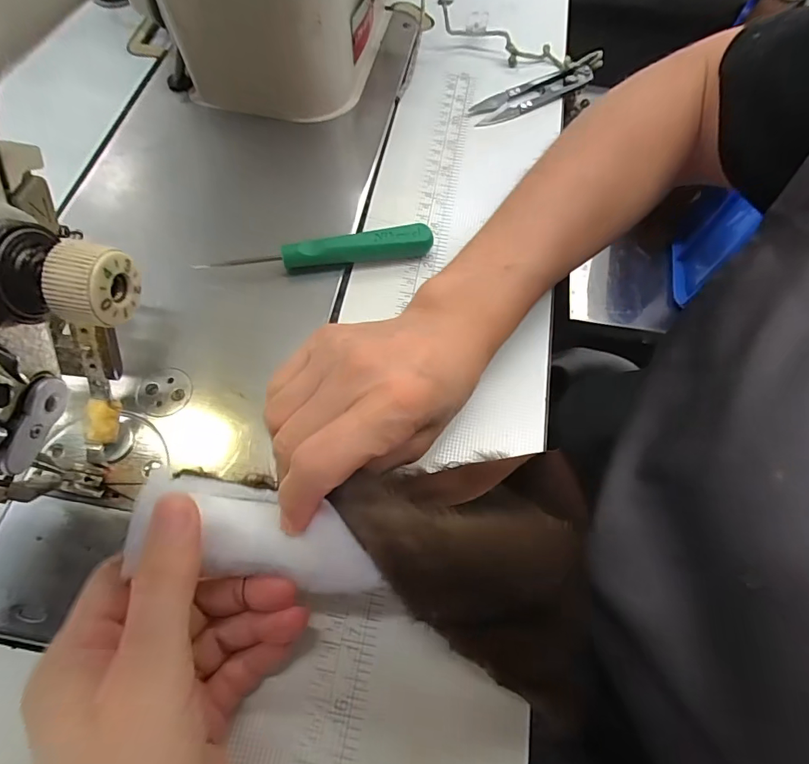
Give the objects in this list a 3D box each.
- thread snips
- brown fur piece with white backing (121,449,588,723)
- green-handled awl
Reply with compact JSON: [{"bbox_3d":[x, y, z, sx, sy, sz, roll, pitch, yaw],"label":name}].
[{"bbox_3d":[0.100,-0.218,0.333,0.112,0.013,0.025,-26,69,-14],"label":"thread snips"},{"bbox_3d":[-0.015,0.058,0.171,0.165,0.038,0.081,7,66,4],"label":"brown fur piece with white backing"},{"bbox_3d":[-0.048,-0.071,0.260,0.129,0.017,0.014,-11,66,-8],"label":"green-handled awl"}]

